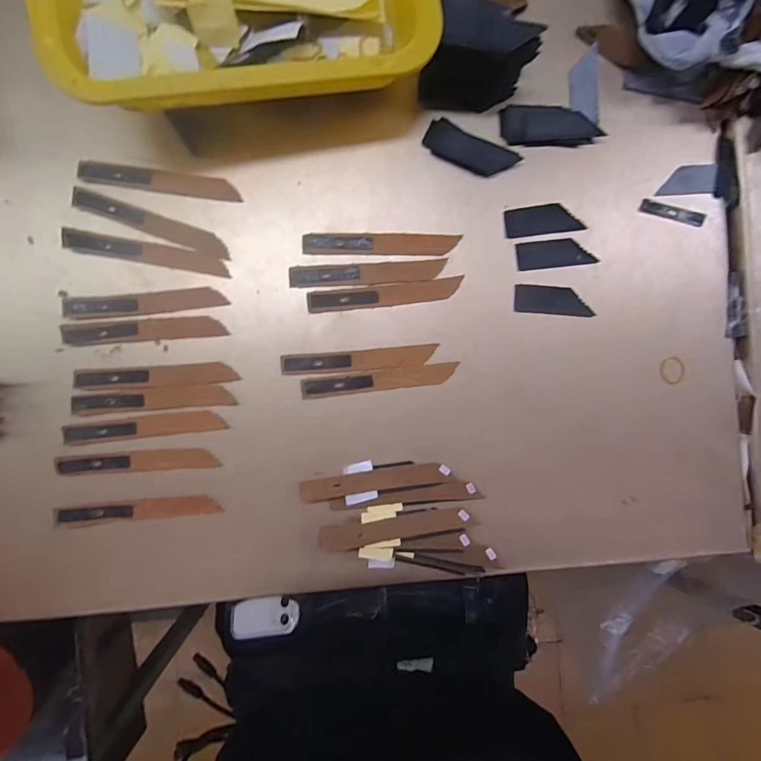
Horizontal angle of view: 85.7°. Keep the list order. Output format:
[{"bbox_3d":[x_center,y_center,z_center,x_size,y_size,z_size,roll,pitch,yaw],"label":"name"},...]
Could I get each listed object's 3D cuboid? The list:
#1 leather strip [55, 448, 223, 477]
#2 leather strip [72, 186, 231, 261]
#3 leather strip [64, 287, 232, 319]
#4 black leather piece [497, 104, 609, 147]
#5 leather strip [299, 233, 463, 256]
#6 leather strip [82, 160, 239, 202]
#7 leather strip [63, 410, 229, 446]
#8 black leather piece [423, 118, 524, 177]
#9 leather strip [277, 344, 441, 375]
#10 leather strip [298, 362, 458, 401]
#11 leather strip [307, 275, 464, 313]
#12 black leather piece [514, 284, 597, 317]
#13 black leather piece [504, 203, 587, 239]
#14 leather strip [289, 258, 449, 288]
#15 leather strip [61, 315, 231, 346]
[{"bbox_3d":[-0.192,0.065,0.326,0.120,0.006,0.016,-3,92,-2],"label":"leather strip"},{"bbox_3d":[-0.180,-0.123,0.323,0.124,0.005,0.017,19,91,-2],"label":"leather strip"},{"bbox_3d":[-0.185,-0.061,0.324,0.122,0.005,0.017,-6,92,-2],"label":"leather strip"},{"bbox_3d":[0.138,-0.206,0.332,0.080,0.004,0.031,1,91,-2],"label":"black leather piece"},{"bbox_3d":[0.000,-0.110,0.330,0.124,0.004,0.017,0,91,-2],"label":"leather strip"},{"bbox_3d":[-0.173,-0.158,0.325,0.121,0.004,0.018,6,85,-4],"label":"leather strip"},{"bbox_3d":[-0.187,0.037,0.326,0.121,0.004,0.017,-6,92,-2],"label":"leather strip"},{"bbox_3d":[0.072,-0.185,0.330,0.075,0.004,0.027,26,90,-2],"label":"black leather piece"},{"bbox_3d":[-0.017,-0.016,0.332,0.124,0.004,0.017,-5,92,-2],"label":"leather strip"},{"bbox_3d":[0.000,0.000,0.334,0.125,0.004,0.017,-7,92,-2],"label":"leather strip"},{"bbox_3d":[0.004,-0.069,0.332,0.123,0.004,0.017,-7,92,-2],"label":"leather strip"},{"bbox_3d":[0.142,-0.066,0.337,0.063,0.004,0.022,3,91,-2],"label":"black leather piece"},{"bbox_3d":[0.134,-0.131,0.334,0.063,0.004,0.023,-8,92,-2],"label":"black leather piece"},{"bbox_3d":[-0.010,-0.086,0.330,0.124,0.004,0.019,-3,92,-2],"label":"leather strip"},{"bbox_3d":[-0.187,-0.040,0.327,0.123,0.004,0.017,-5,98,-4],"label":"leather strip"}]

